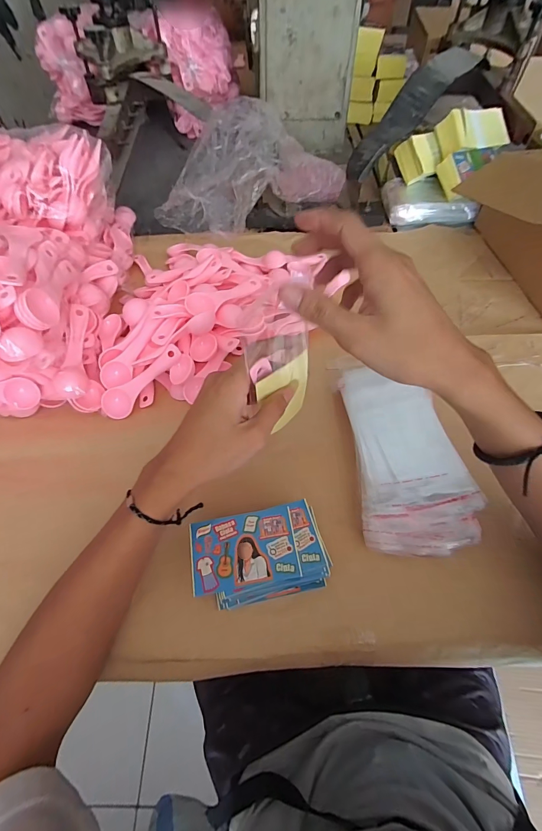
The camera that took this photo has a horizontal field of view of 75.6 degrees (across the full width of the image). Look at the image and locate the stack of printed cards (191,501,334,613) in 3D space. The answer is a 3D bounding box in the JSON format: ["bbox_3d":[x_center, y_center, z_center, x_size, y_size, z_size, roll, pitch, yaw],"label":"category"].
[{"bbox_3d":[-0.009,0.126,0.319,0.118,0.033,0.072,-11,60,-6],"label":"stack of printed cards"}]

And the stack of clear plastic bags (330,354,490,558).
[{"bbox_3d":[0.138,0.027,0.374,0.109,0.032,0.225,-3,59,-1],"label":"stack of clear plastic bags"}]

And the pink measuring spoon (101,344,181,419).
[{"bbox_3d":[-0.151,-0.041,0.409,0.110,0.018,0.030,-41,65,1],"label":"pink measuring spoon"}]

